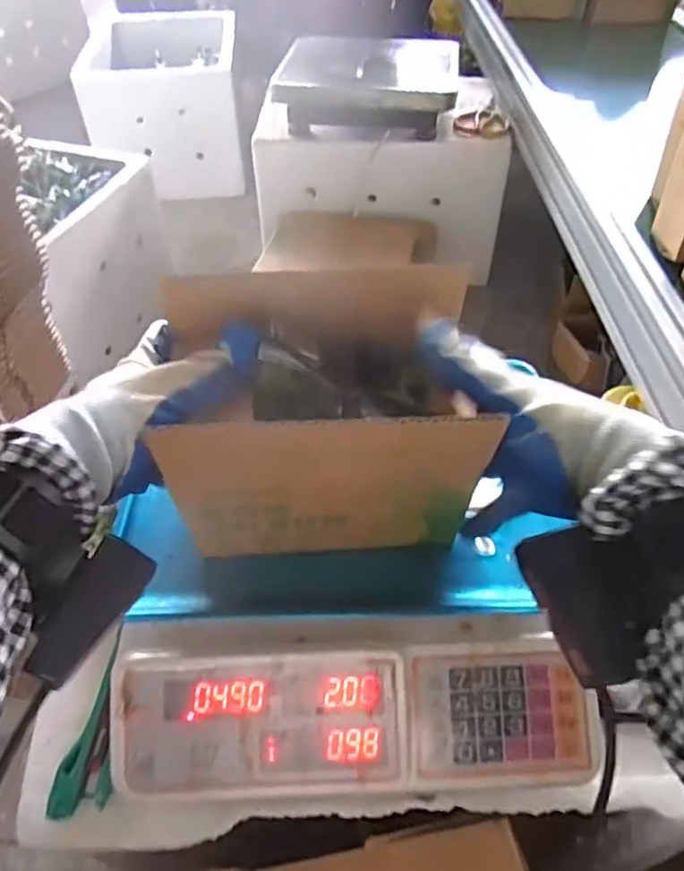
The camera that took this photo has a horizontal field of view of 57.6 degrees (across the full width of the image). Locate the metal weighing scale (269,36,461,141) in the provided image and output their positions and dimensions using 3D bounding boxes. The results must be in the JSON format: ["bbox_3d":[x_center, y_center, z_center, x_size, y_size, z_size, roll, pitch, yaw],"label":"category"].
[{"bbox_3d":[0.056,-0.722,1.266,0.361,0.097,0.281,11,49,9],"label":"metal weighing scale"}]

